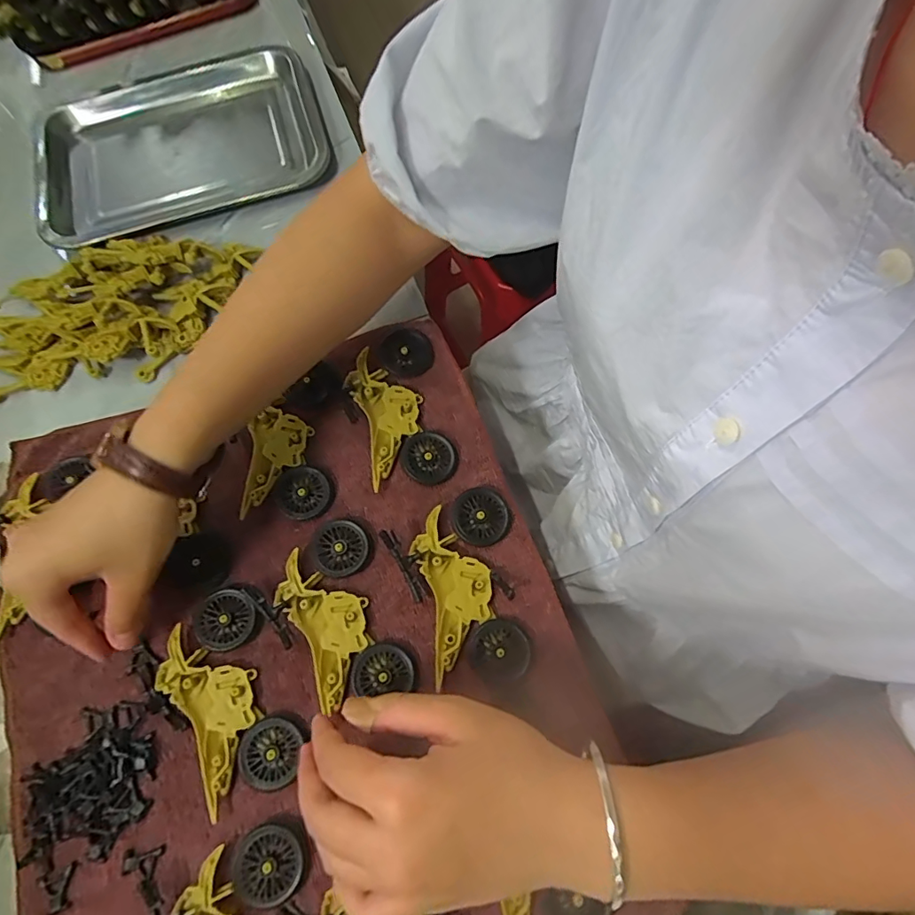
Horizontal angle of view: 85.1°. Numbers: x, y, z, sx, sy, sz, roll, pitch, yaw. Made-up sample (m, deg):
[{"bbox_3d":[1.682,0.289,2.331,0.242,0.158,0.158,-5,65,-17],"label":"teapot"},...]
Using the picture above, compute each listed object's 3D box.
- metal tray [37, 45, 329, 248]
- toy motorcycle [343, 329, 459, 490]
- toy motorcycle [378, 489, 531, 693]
[{"bbox_3d":[-0.249,-0.278,0.455,0.252,0.029,0.175,-22,71,-5],"label":"metal tray"},{"bbox_3d":[-0.044,-0.035,0.356,0.066,0.011,0.115,-12,70,-4],"label":"toy motorcycle"},{"bbox_3d":[0.009,0.080,0.310,0.077,0.016,0.109,-22,71,-7],"label":"toy motorcycle"}]

